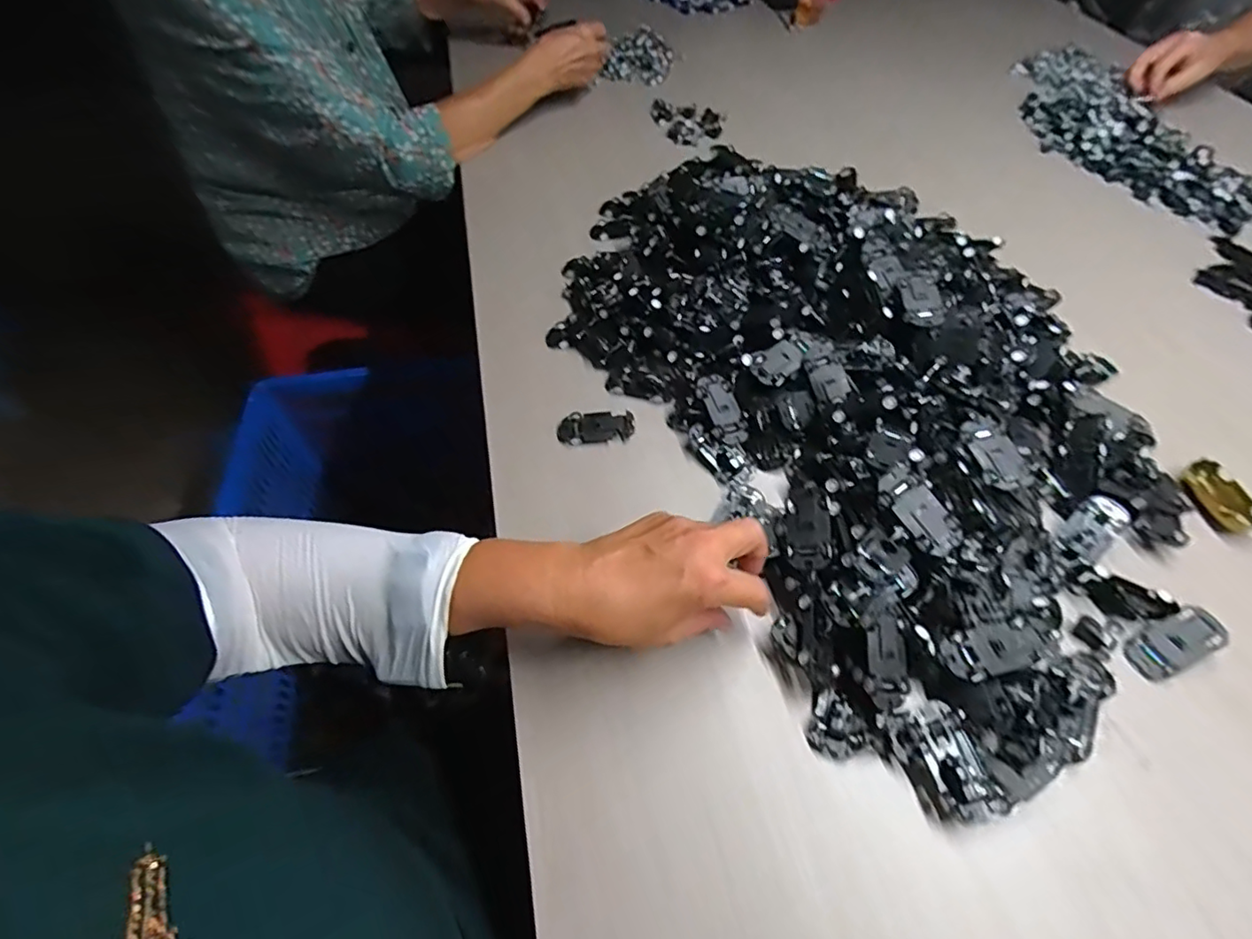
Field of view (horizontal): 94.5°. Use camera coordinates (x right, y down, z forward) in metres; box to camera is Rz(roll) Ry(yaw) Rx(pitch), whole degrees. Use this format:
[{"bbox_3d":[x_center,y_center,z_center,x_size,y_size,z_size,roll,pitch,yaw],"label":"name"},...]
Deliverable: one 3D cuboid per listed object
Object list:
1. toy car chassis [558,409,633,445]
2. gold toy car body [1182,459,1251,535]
[{"bbox_3d":[-0.027,-0.038,0.517,0.067,0.010,0.031,-2,54,-1],"label":"toy car chassis"},{"bbox_3d":[0.480,0.022,0.468,0.036,0.014,0.060,-13,55,-9],"label":"gold toy car body"}]

